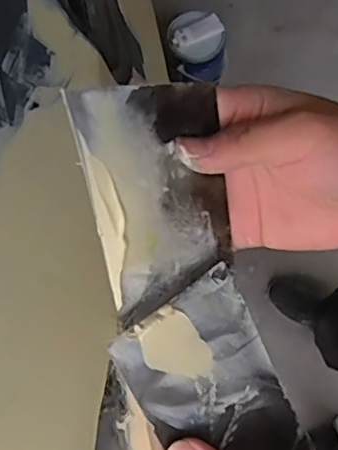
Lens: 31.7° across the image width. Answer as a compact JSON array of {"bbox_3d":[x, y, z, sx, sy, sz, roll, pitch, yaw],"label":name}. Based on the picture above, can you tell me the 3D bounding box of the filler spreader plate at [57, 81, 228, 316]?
[{"bbox_3d":[-0.003,-0.016,0.285,0.072,0.116,0.004,-26,35,-25],"label":"filler spreader plate"}]

